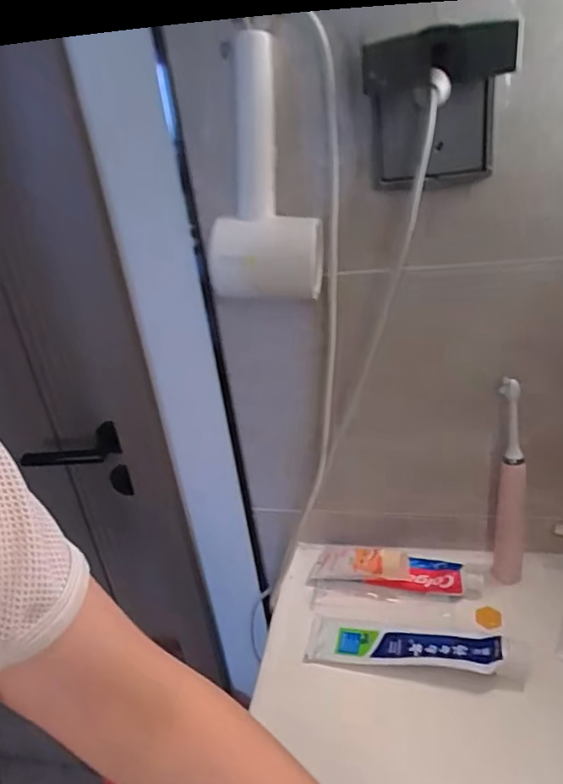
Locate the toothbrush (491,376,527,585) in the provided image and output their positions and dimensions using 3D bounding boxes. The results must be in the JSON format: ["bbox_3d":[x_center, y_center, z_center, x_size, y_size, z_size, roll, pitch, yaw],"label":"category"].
[{"bbox_3d":[0.246,0.103,0.584,0.033,0.253,0.027,4,29,22],"label":"toothbrush"}]

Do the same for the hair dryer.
[{"bbox_3d":[-0.023,-0.183,0.475,0.094,0.207,0.072,-23,31,-28],"label":"hair dryer"}]

